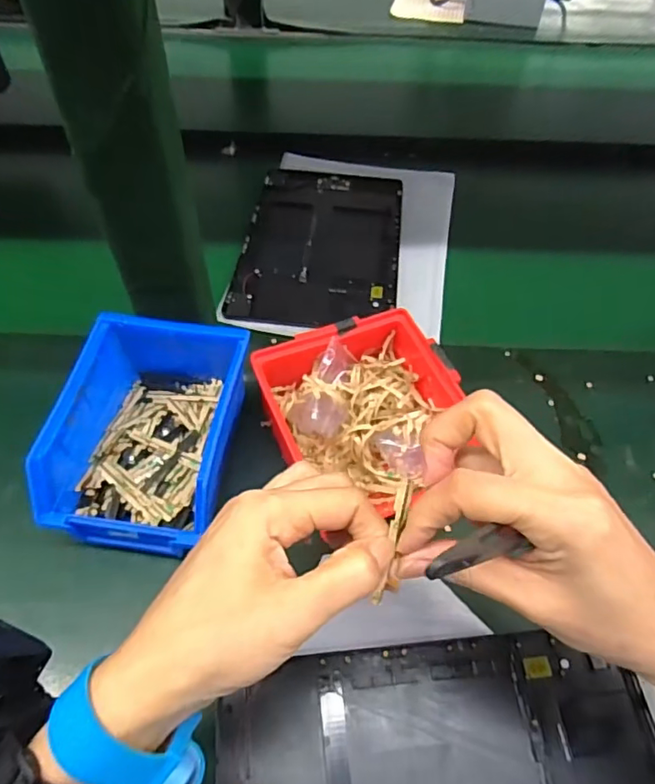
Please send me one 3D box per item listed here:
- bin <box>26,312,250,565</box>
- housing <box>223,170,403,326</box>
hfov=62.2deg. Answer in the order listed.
[{"bbox_3d":[-0.113,0.026,0.366,0.109,0.078,0.151,10,52,2],"label":"bin"},{"bbox_3d":[-0.004,-0.155,0.554,0.152,0.008,0.232,6,54,2],"label":"housing"}]

